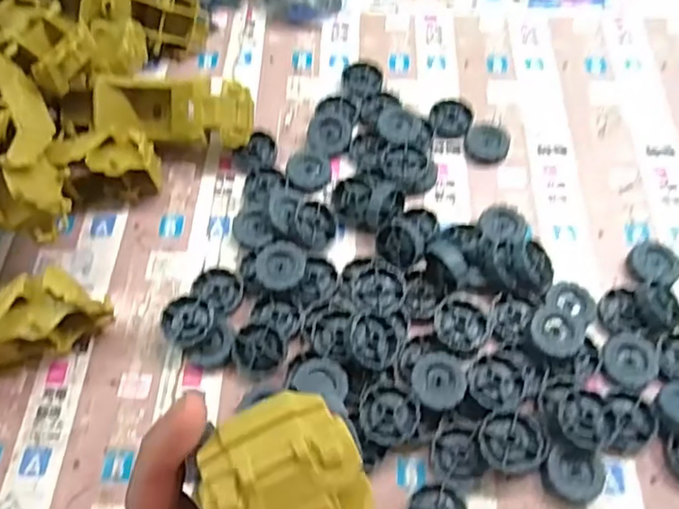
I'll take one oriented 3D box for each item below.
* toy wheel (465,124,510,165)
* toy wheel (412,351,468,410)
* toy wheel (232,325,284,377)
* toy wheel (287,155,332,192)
[{"bbox_3d":[0.129,-0.096,0.515,0.035,0.014,0.035,-1,61,2],"label":"toy wheel"},{"bbox_3d":[0.069,0.088,0.409,0.036,0.019,0.040,23,64,15],"label":"toy wheel"},{"bbox_3d":[-0.058,0.067,0.422,0.037,0.006,0.036,-45,82,5],"label":"toy wheel"},{"bbox_3d":[-0.026,-0.067,0.499,0.036,0.013,0.029,5,61,5],"label":"toy wheel"}]

